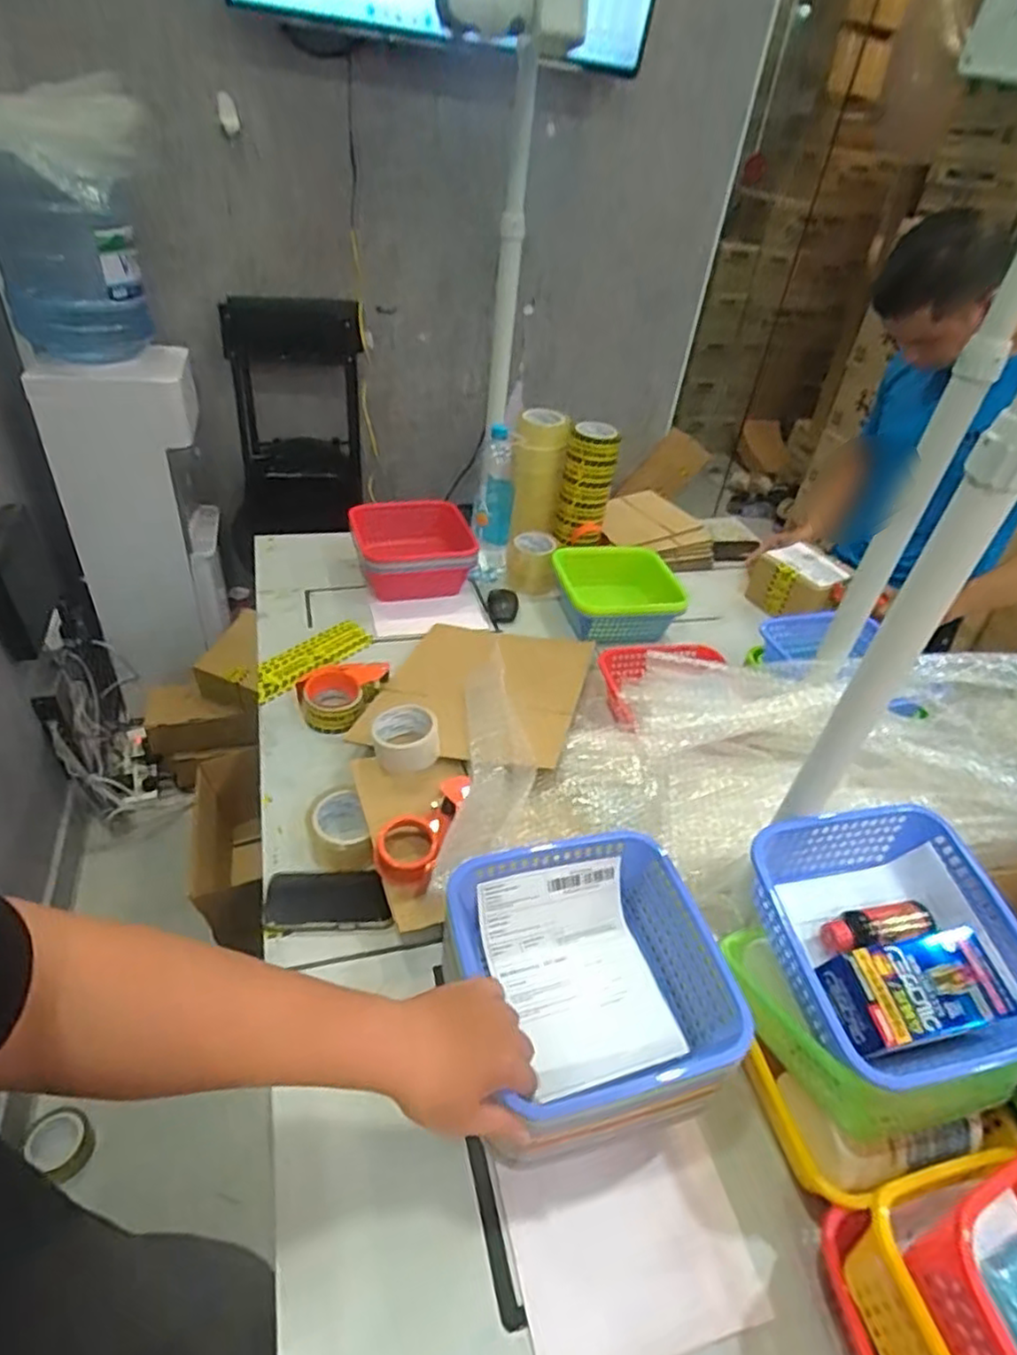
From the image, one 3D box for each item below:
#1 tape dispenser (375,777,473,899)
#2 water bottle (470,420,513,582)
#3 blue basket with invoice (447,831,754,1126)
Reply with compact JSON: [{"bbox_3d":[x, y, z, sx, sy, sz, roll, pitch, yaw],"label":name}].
[{"bbox_3d":[-0.100,0.183,0.839,0.083,0.064,0.144,21,41,17],"label":"tape dispenser"},{"bbox_3d":[-0.030,-0.348,1.376,0.075,0.299,0.079,7,39,-1],"label":"water bottle"},{"bbox_3d":[0.076,0.268,0.626,0.226,0.087,0.223,-6,40,-16],"label":"blue basket with invoice"}]

